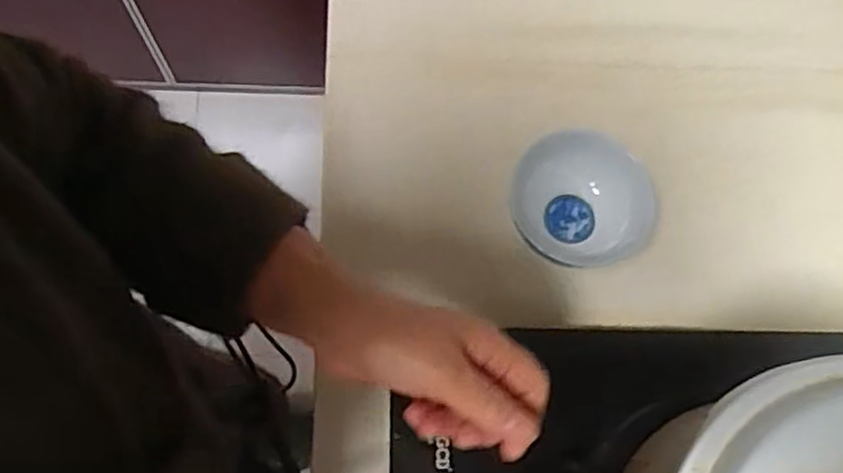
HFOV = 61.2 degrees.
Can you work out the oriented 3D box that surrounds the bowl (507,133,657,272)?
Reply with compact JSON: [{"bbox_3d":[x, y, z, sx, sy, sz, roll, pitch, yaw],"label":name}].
[{"bbox_3d":[0.137,-0.026,0.627,0.111,0.063,0.122,1,73,-4],"label":"bowl"}]

